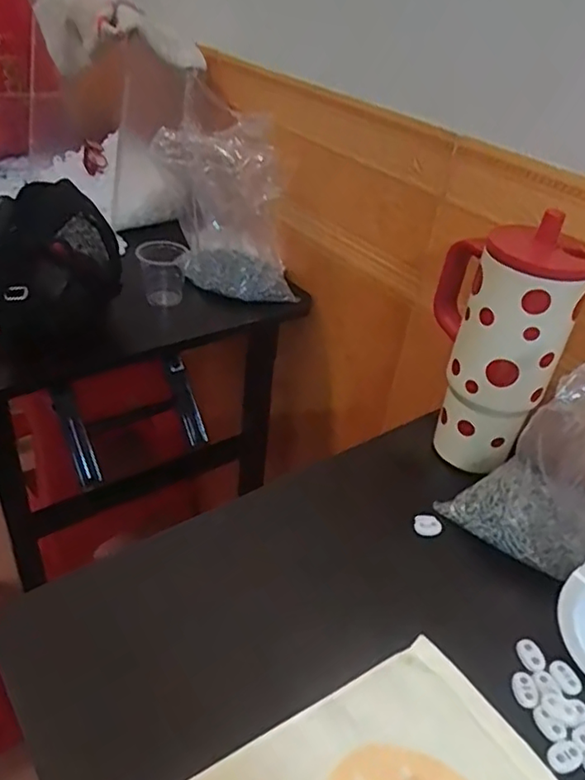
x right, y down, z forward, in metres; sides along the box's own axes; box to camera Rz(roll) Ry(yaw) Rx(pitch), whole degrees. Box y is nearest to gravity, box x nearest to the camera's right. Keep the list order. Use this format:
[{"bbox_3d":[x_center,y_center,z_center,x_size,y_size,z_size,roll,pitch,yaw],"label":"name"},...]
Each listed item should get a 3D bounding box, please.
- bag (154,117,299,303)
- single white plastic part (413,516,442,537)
[{"bbox_3d":[-0.084,-0.226,0.774,0.181,0.193,0.099,4,37,-3],"label":"bag"},{"bbox_3d":[0.112,0.113,0.500,0.022,0.010,0.015,-2,37,-12],"label":"single white plastic part"}]

